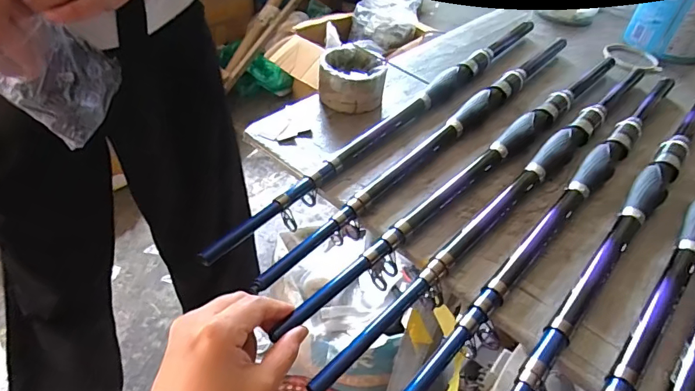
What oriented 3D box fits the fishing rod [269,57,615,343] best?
[{"bbox_3d":[0.163,-0.040,0.496,0.029,0.025,0.606,36,52,27],"label":"fishing rod"}]

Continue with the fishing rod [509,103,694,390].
[{"bbox_3d":[0.254,0.036,0.423,0.032,0.021,0.651,34,49,26],"label":"fishing rod"}]

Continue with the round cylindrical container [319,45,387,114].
[{"bbox_3d":[0.005,-0.145,0.570,0.078,0.048,0.079,4,43,-4],"label":"round cylindrical container"}]

